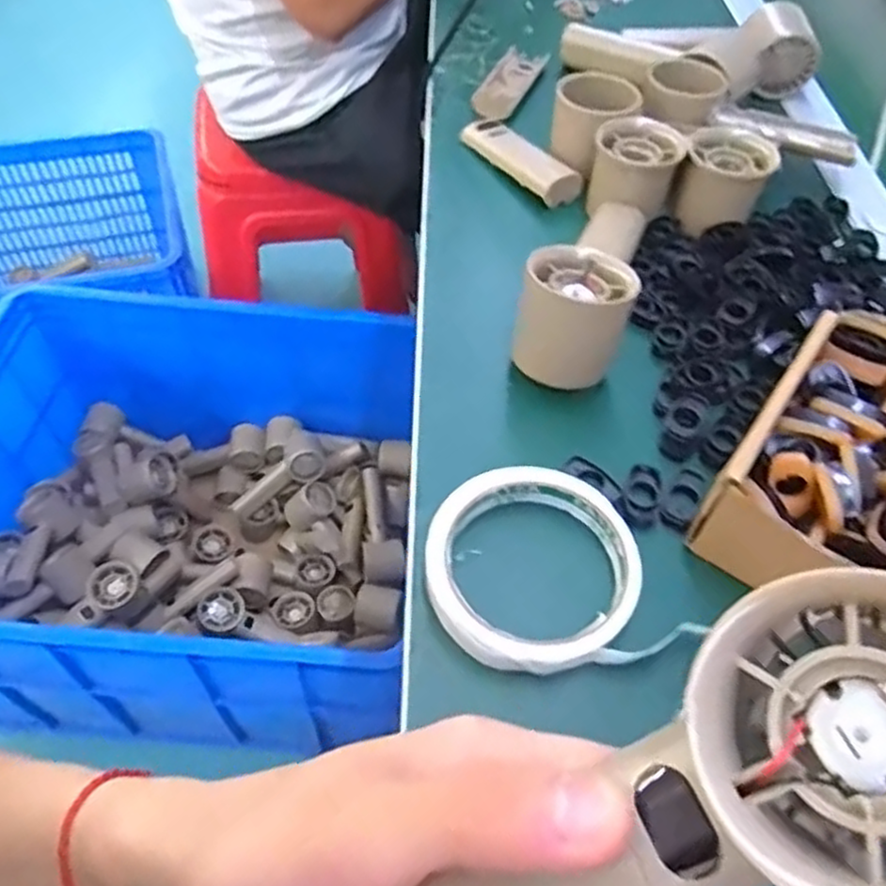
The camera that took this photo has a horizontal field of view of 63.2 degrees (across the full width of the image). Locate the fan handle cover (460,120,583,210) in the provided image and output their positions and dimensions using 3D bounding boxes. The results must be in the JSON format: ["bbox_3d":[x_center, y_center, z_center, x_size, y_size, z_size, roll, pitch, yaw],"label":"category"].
[{"bbox_3d":[0.058,-0.208,0.524,0.033,0.019,0.103,-28,60,-23],"label":"fan handle cover"}]

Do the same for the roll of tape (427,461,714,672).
[{"bbox_3d":[0.044,0.054,0.318,0.102,0.015,0.097,2,53,-3],"label":"roll of tape"}]

